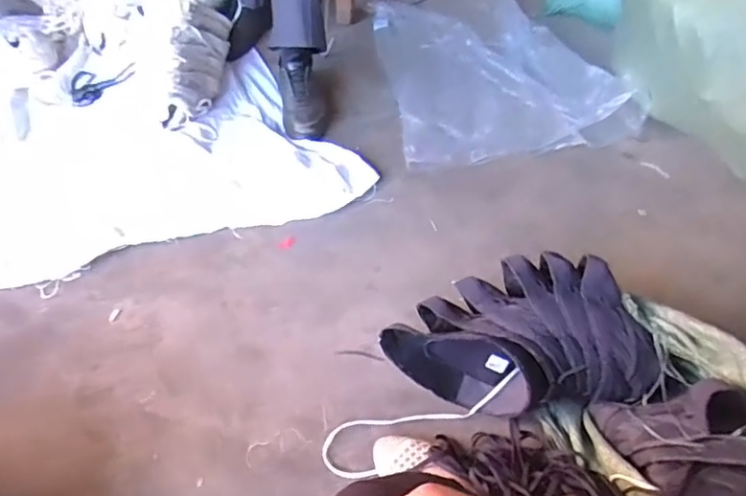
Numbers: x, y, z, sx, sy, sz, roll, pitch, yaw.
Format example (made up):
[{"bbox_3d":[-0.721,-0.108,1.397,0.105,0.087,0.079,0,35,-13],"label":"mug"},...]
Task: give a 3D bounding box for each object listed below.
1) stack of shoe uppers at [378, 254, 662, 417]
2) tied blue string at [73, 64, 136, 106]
[{"bbox_3d":[0.206,0.133,0.818,0.373,0.165,0.188,0,51,-1],"label":"stack of shoe uppers"},{"bbox_3d":[-0.690,-0.427,1.390,0.169,0.016,0.130,-39,61,-10],"label":"tied blue string"}]

